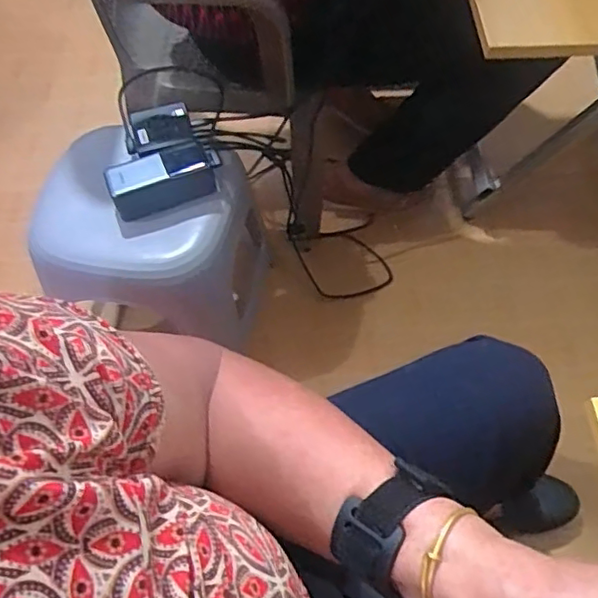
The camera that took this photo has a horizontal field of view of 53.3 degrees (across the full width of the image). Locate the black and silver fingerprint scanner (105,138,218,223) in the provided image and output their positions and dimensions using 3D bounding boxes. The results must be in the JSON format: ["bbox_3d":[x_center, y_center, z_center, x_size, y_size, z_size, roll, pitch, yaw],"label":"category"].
[{"bbox_3d":[-0.174,-0.151,0.751,0.125,0.056,0.058,-24,62,-12],"label":"black and silver fingerprint scanner"}]

